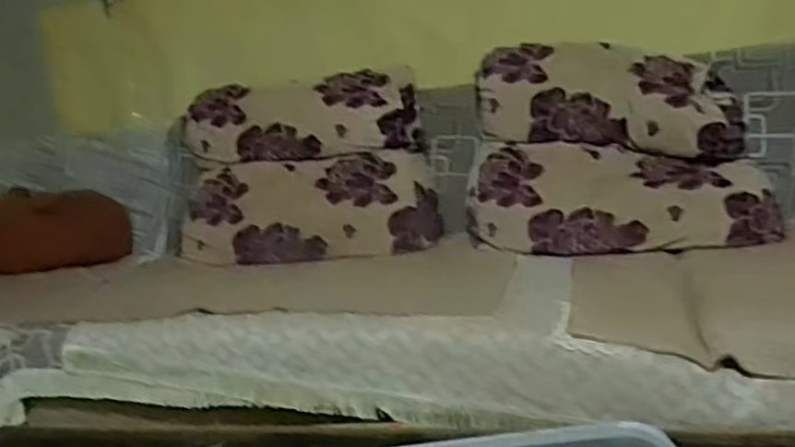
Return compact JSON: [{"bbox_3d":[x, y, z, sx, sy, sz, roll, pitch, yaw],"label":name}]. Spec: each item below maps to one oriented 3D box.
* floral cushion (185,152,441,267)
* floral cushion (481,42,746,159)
[{"bbox_3d":[-0.233,-0.037,1.845,0.620,0.225,0.258,-3,12,17],"label":"floral cushion"},{"bbox_3d":[0.528,-0.313,1.808,0.648,0.256,0.185,9,14,11],"label":"floral cushion"}]

